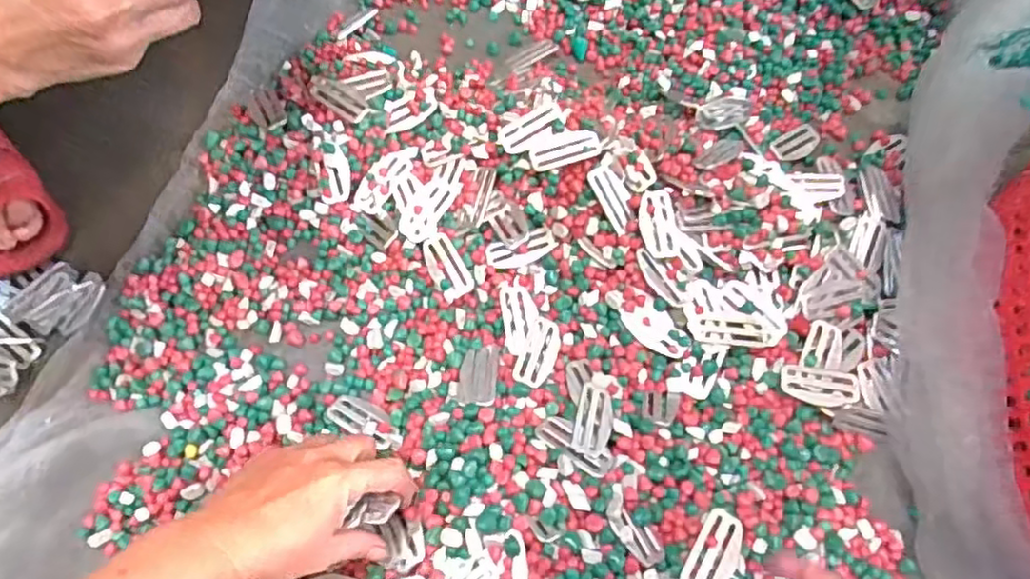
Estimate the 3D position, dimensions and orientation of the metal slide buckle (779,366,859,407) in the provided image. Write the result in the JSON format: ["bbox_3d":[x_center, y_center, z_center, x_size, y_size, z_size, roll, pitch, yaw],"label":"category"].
[{"bbox_3d":[0.236,0.075,0.498,0.058,0.006,0.029,7,68,6],"label":"metal slide buckle"}]

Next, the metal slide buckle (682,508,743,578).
[{"bbox_3d":[0.135,0.179,0.434,0.029,0.004,0.059,27,65,11],"label":"metal slide buckle"}]

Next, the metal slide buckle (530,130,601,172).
[{"bbox_3d":[0.042,-0.118,0.546,0.058,0.011,0.026,-13,67,-5],"label":"metal slide buckle"}]

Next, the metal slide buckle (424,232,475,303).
[{"bbox_3d":[-0.058,-0.020,0.547,0.028,0.004,0.059,-29,79,-8],"label":"metal slide buckle"}]

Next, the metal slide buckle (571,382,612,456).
[{"bbox_3d":[0.058,0.094,0.473,0.028,0.004,0.057,18,52,-5],"label":"metal slide buckle"}]

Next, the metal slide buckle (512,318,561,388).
[{"bbox_3d":[0.019,0.050,0.509,0.026,0.007,0.058,21,68,9],"label":"metal slide buckle"}]

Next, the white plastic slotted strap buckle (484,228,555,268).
[{"bbox_3d":[0.005,-0.034,0.546,0.060,0.008,0.025,-14,84,9],"label":"white plastic slotted strap buckle"}]

